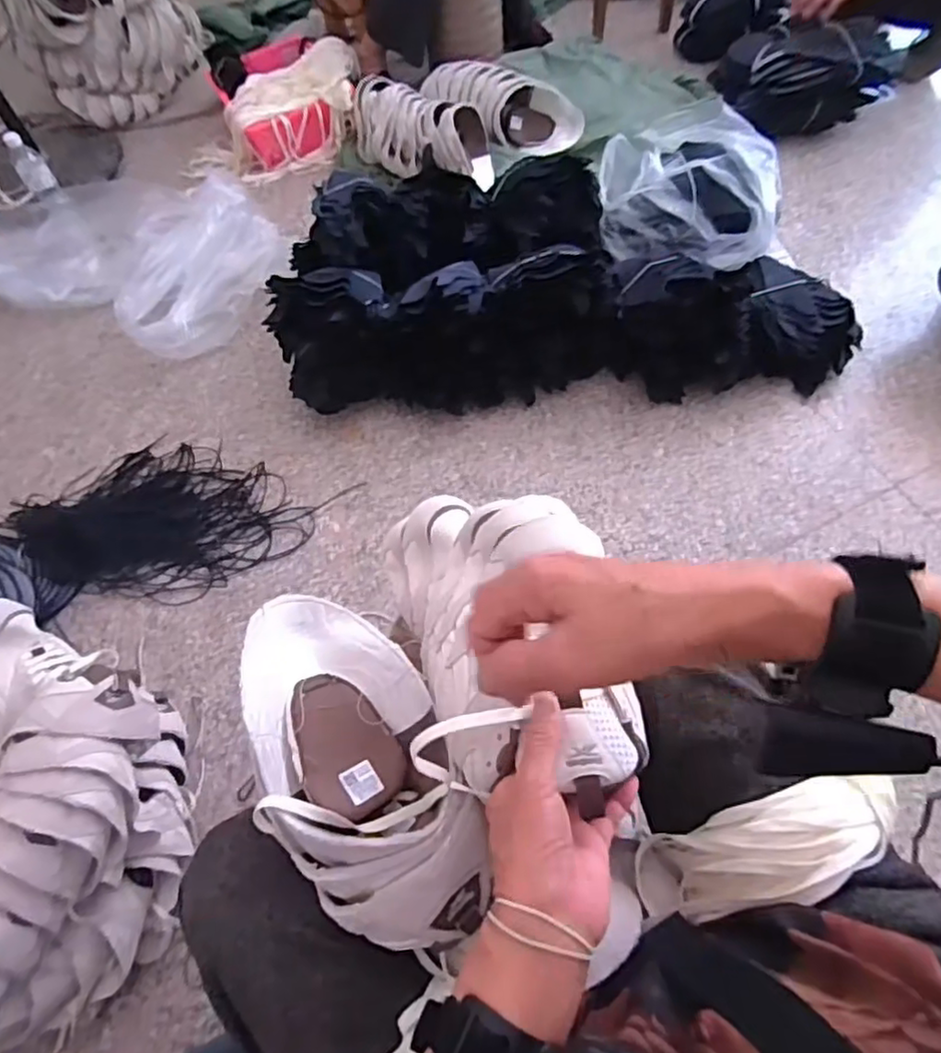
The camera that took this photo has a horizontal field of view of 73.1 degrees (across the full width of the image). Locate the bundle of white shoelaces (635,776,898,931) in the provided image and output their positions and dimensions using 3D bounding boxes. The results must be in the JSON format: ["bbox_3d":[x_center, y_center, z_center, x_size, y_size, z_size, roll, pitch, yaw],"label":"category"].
[{"bbox_3d":[0.202,0.225,0.440,0.180,0.062,0.060,-32,63,19],"label":"bundle of white shoelaces"}]

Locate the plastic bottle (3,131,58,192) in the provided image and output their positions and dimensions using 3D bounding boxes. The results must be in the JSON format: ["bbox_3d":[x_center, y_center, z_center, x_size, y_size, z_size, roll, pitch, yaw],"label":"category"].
[{"bbox_3d":[-1.032,-0.855,1.470,0.065,0.149,0.069,-32,63,-11],"label":"plastic bottle"}]

